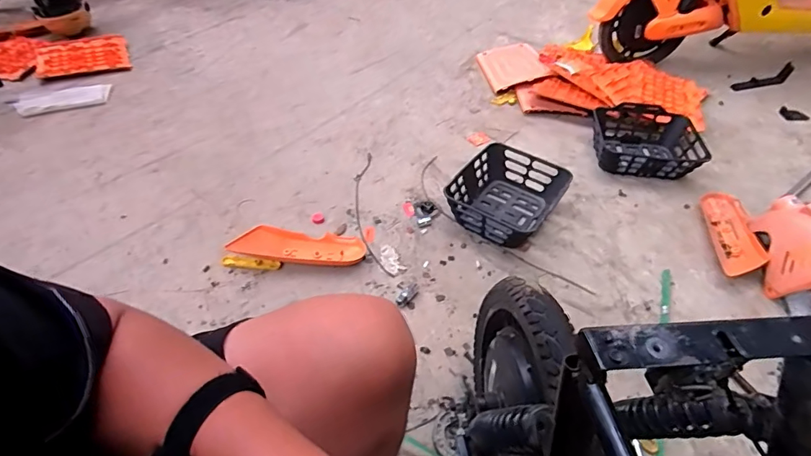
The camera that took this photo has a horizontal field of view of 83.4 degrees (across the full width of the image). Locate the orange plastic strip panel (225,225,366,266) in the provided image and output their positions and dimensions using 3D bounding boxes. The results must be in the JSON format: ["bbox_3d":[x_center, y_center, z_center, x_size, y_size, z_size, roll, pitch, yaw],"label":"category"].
[{"bbox_3d":[-0.285,0.046,1.231,0.352,0.046,0.109,3,46,1],"label":"orange plastic strip panel"}]

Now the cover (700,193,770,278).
[{"bbox_3d":[0.932,0.006,1.298,0.103,0.060,0.336,-11,41,28],"label":"cover"}]

